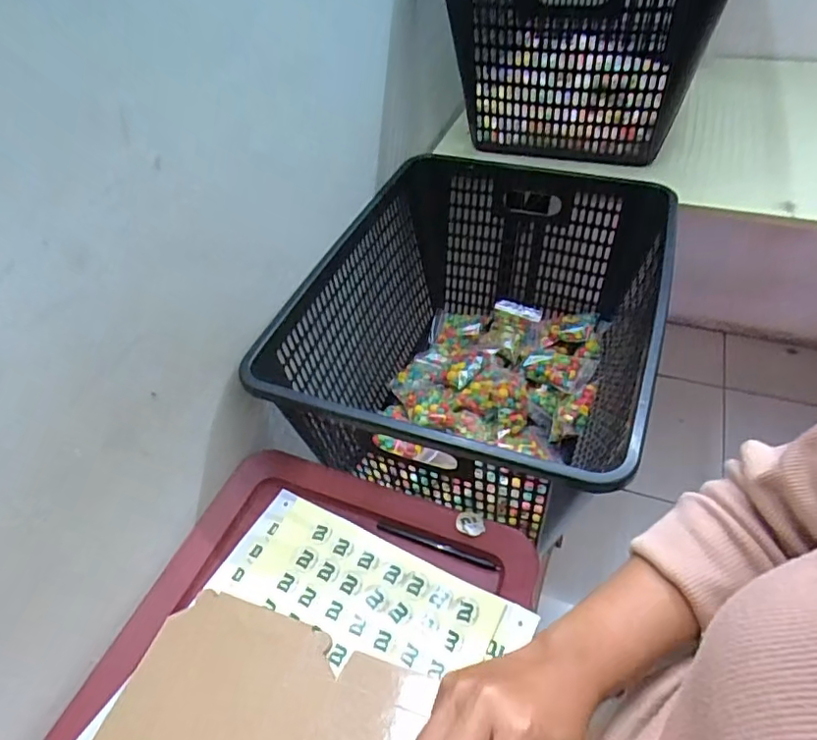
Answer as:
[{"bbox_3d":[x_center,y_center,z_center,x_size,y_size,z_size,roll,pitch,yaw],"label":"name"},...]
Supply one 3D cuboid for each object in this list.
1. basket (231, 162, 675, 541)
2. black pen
[{"bbox_3d":[0.116,-0.039,0.826,0.407,0.311,0.580,12,50,17],"label":"basket"},{"bbox_3d":[0.031,0.190,0.605,0.137,0.008,0.011,15,51,19],"label":"black pen"}]

